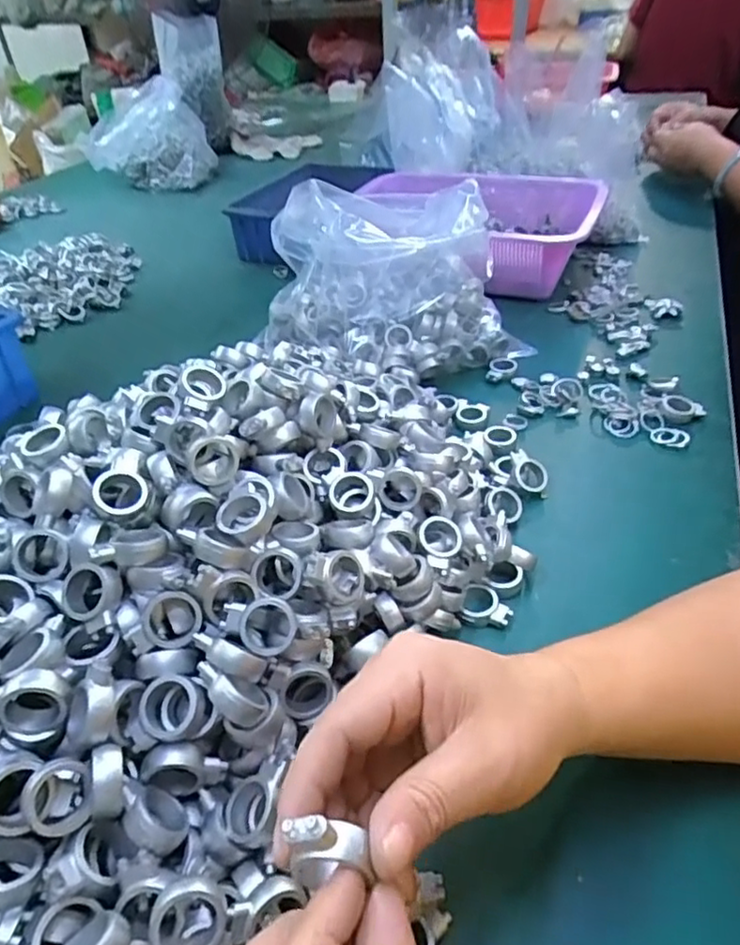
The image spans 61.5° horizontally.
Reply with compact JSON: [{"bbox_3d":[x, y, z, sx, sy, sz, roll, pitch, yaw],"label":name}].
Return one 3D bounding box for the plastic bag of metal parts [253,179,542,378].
[{"bbox_3d":[0.021,-0.179,0.576,0.201,0.151,0.169,-27,45,-26],"label":"plastic bag of metal parts"}]

